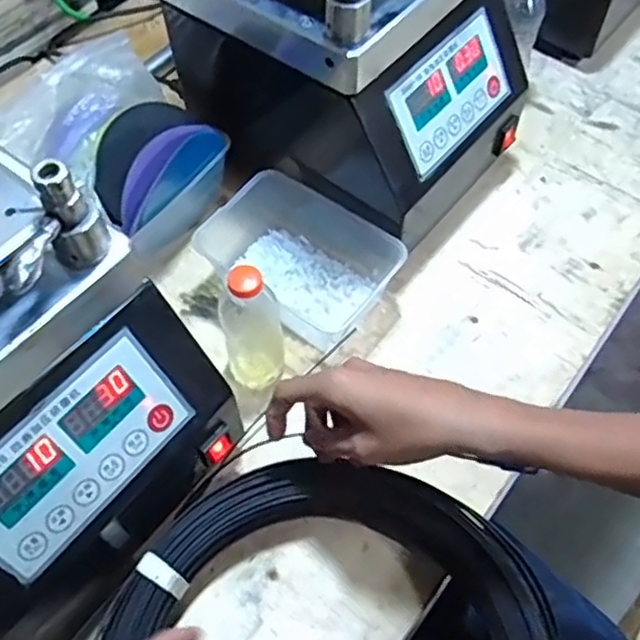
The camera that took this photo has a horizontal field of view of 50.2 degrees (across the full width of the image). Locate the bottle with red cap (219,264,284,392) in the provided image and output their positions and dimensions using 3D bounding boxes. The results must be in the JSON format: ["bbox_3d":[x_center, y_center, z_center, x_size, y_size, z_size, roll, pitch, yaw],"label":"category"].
[{"bbox_3d":[-0.057,0.005,0.575,0.052,0.135,0.053,-7,60,-3],"label":"bottle with red cap"}]

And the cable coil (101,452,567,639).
[{"bbox_3d":[0.021,0.240,0.476,0.313,0.052,0.306,1,60,-2],"label":"cable coil"}]

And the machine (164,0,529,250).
[{"bbox_3d":[0.028,-0.259,0.652,0.291,0.266,0.234,38,67,20],"label":"machine"}]

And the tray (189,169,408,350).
[{"bbox_3d":[-0.026,-0.060,0.650,0.186,0.063,0.110,30,64,17],"label":"tray"}]

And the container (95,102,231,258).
[{"bbox_3d":[-0.163,-0.138,0.675,0.085,0.126,0.148,32,65,18],"label":"container"}]

